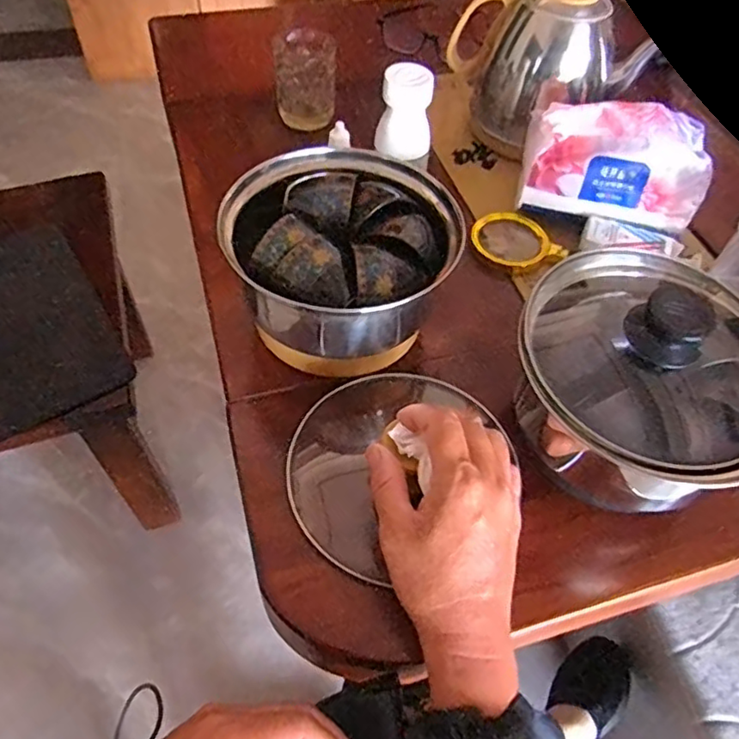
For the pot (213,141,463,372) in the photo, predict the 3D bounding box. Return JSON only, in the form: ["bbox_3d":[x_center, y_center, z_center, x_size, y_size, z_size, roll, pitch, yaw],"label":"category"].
[{"bbox_3d":[-0.018,-0.081,0.448,0.159,0.087,0.148,2,54,-3],"label":"pot"}]

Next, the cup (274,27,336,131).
[{"bbox_3d":[-0.066,-0.297,0.627,0.057,0.073,0.059,-1,54,-5],"label":"cup"}]

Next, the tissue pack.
[{"bbox_3d":[0.211,-0.178,0.528,0.147,0.079,0.064,9,54,2],"label":"tissue pack"}]

